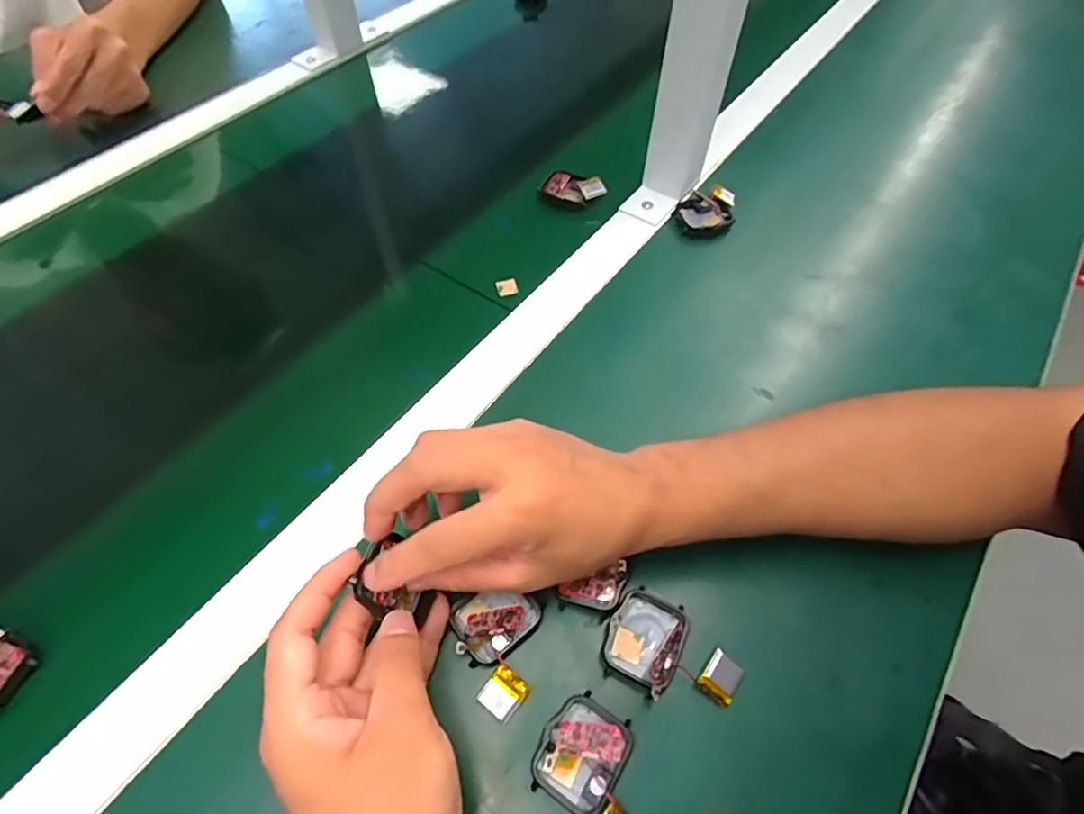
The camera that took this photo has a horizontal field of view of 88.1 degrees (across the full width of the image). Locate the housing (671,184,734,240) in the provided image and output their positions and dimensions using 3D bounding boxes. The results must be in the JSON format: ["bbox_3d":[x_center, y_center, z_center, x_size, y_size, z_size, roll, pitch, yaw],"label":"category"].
[{"bbox_3d":[0.143,-0.170,0.484,0.045,0.017,0.063,33,62,18],"label":"housing"}]

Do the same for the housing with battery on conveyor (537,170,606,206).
[{"bbox_3d":[0.029,-0.200,0.507,0.058,0.020,0.030,14,58,7],"label":"housing with battery on conveyor"}]

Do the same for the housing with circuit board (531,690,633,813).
[{"bbox_3d":[0.019,0.165,0.267,0.037,0.011,0.046,30,61,16],"label":"housing with circuit board"}]

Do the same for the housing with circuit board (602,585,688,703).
[{"bbox_3d":[0.055,0.119,0.292,0.037,0.014,0.047,26,60,14],"label":"housing with circuit board"}]

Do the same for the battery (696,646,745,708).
[{"bbox_3d":[0.092,0.138,0.286,0.018,0.004,0.021,36,63,19],"label":"battery"}]

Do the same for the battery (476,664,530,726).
[{"bbox_3d":[-0.019,0.143,0.280,0.020,0.006,0.021,34,62,18],"label":"battery"}]

